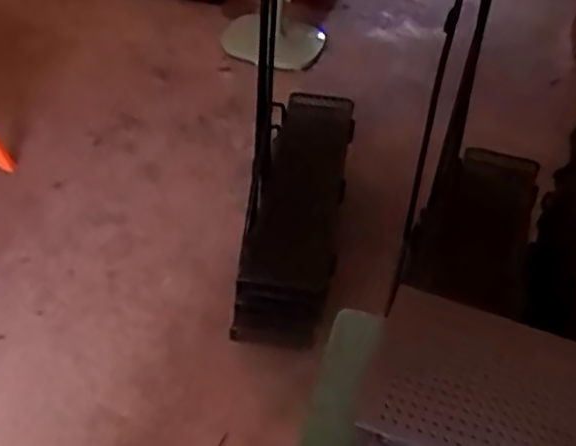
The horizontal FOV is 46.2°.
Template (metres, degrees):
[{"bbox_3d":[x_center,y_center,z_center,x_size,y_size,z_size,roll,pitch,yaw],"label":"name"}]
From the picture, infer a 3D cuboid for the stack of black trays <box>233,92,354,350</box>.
[{"bbox_3d":[0.021,-0.019,1.341,0.165,0.183,0.578,10,42,3],"label":"stack of black trays"}]

